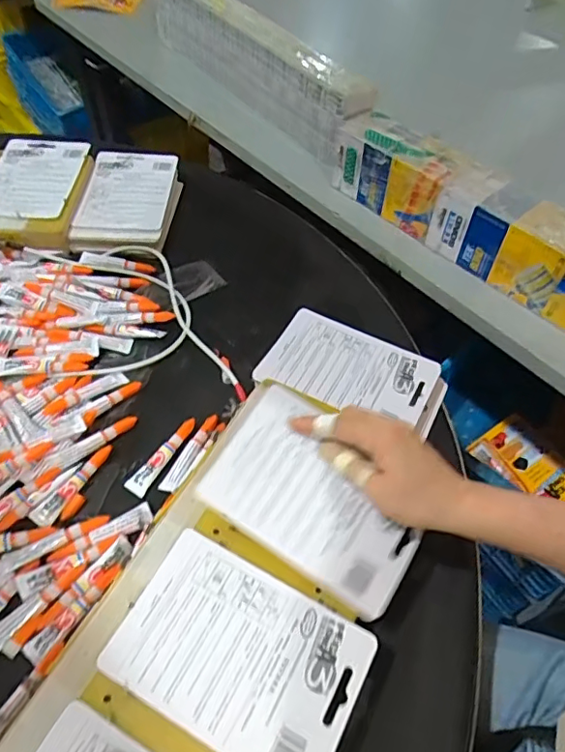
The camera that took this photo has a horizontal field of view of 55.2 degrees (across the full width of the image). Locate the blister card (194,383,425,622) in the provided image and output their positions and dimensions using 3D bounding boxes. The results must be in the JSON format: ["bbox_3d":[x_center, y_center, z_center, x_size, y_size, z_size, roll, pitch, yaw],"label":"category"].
[{"bbox_3d":[0.028,0.092,0.421,0.165,0.009,0.111,33,71,11],"label":"blister card"}]

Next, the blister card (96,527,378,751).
[{"bbox_3d":[-0.030,0.192,0.376,0.163,0.006,0.112,26,58,14],"label":"blister card"}]

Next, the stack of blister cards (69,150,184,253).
[{"bbox_3d":[-0.204,-0.237,0.723,0.120,0.022,0.195,2,53,-3],"label":"stack of blister cards"}]

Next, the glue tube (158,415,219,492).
[{"bbox_3d":[-0.085,0.069,0.504,0.019,0.013,0.087,24,55,13],"label":"glue tube"}]

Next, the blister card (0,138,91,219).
[{"bbox_3d":[-0.329,-0.262,0.711,0.116,0.015,0.170,5,53,-1],"label":"blister card"}]

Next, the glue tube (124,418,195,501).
[{"bbox_3d":[-0.110,0.072,0.506,0.019,0.007,0.089,29,56,16],"label":"glue tube"}]

